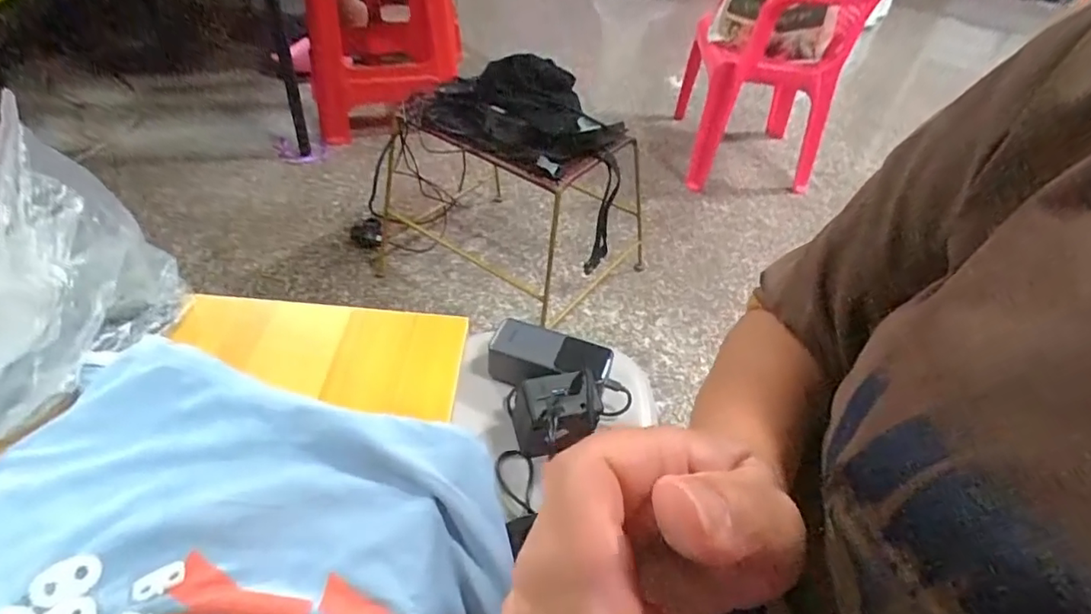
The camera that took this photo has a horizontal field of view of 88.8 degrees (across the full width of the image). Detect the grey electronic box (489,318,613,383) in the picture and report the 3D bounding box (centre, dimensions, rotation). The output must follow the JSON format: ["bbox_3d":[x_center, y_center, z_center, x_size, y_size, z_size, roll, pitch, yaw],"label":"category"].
[{"bbox_3d":[0.003,0.057,0.600,0.124,0.049,0.052,20,45,12],"label":"grey electronic box"}]

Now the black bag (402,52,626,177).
[{"bbox_3d":[-0.065,-0.343,0.908,0.333,0.129,0.176,33,50,24],"label":"black bag"}]

